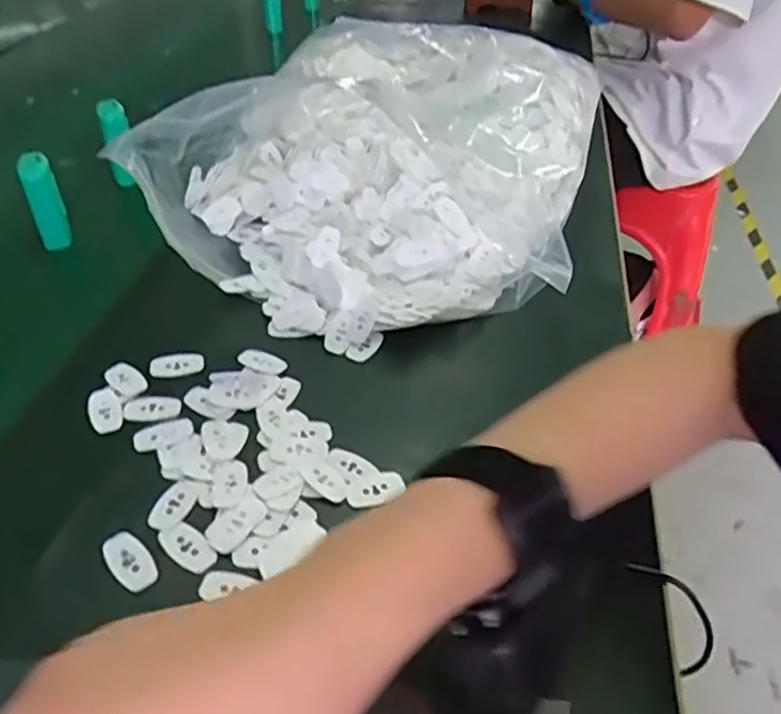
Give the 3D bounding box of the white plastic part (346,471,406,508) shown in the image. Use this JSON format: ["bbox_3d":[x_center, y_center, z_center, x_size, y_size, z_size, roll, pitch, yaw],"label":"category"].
[{"bbox_3d":[-0.008,0.067,0.363,0.030,0.004,0.016,-12,42,-15],"label":"white plastic part"}]

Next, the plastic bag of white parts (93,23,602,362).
[{"bbox_3d":[-0.008,-0.164,0.571,0.322,0.114,0.381,11,41,12],"label":"plastic bag of white parts"}]

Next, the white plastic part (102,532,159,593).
[{"bbox_3d":[-0.119,0.093,0.323,0.031,0.005,0.017,32,50,32],"label":"white plastic part"}]

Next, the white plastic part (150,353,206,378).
[{"bbox_3d":[-0.129,0.005,0.428,0.032,0.004,0.016,-11,42,-14],"label":"white plastic part"}]

